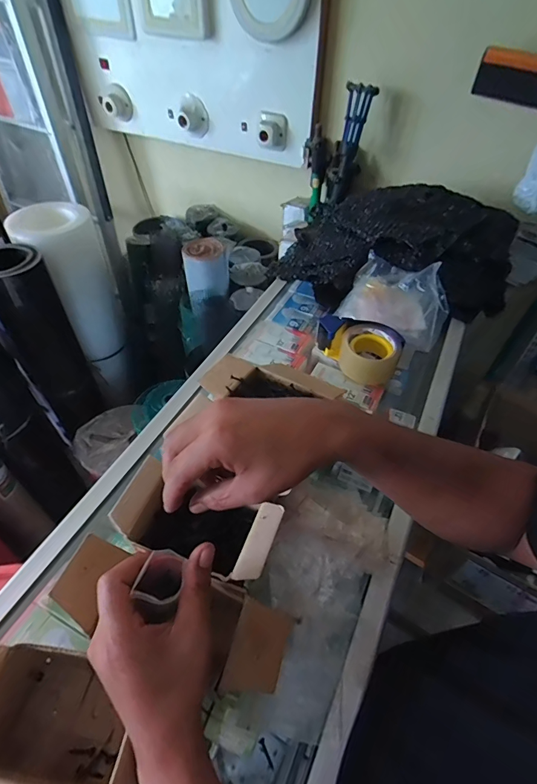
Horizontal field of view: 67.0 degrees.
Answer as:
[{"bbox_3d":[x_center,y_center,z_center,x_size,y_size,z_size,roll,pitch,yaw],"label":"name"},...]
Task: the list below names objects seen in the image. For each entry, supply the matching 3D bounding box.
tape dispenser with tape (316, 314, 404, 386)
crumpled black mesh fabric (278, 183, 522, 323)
[{"bbox_3d":[0.149,-0.074,0.689,0.138,0.066,0.089,24,52,19],"label":"tape dispenser with tape"},{"bbox_3d":[0.277,-0.314,0.864,0.487,0.125,0.347,11,49,9],"label":"crumpled black mesh fabric"}]

